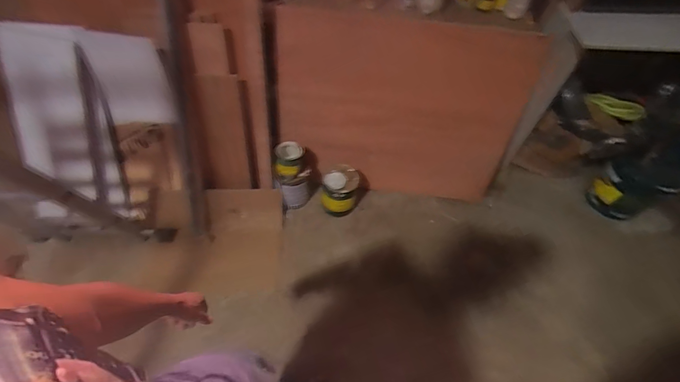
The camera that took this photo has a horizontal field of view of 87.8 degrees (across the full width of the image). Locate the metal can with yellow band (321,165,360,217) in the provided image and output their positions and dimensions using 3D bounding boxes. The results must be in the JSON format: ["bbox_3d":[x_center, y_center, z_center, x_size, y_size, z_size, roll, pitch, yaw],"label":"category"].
[{"bbox_3d":[0.003,0.006,1.647,0.150,0.229,0.158,2,54,-3],"label":"metal can with yellow band"}]

